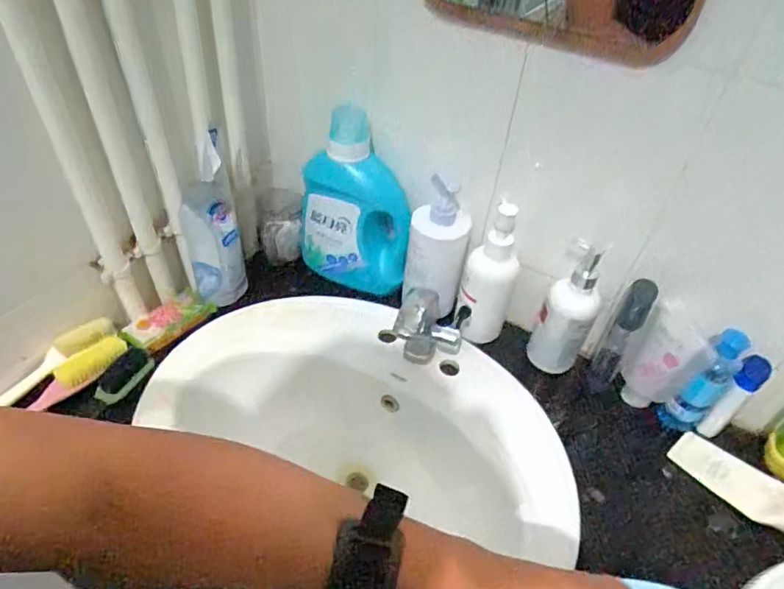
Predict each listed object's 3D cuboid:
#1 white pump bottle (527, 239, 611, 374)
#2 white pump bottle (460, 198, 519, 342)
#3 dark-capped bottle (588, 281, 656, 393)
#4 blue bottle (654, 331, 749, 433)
[{"bbox_3d":[0.229,0.021,0.682,0.066,0.183,0.054,23,47,17],"label":"white pump bottle"},{"bbox_3d":[0.125,-0.022,0.692,0.072,0.209,0.056,16,45,10],"label":"white pump bottle"},{"bbox_3d":[0.292,0.056,0.671,0.032,0.172,0.034,31,50,24],"label":"dark-capped bottle"},{"bbox_3d":[0.376,0.108,0.633,0.037,0.158,0.043,-27,53,-30],"label":"blue bottle"}]

